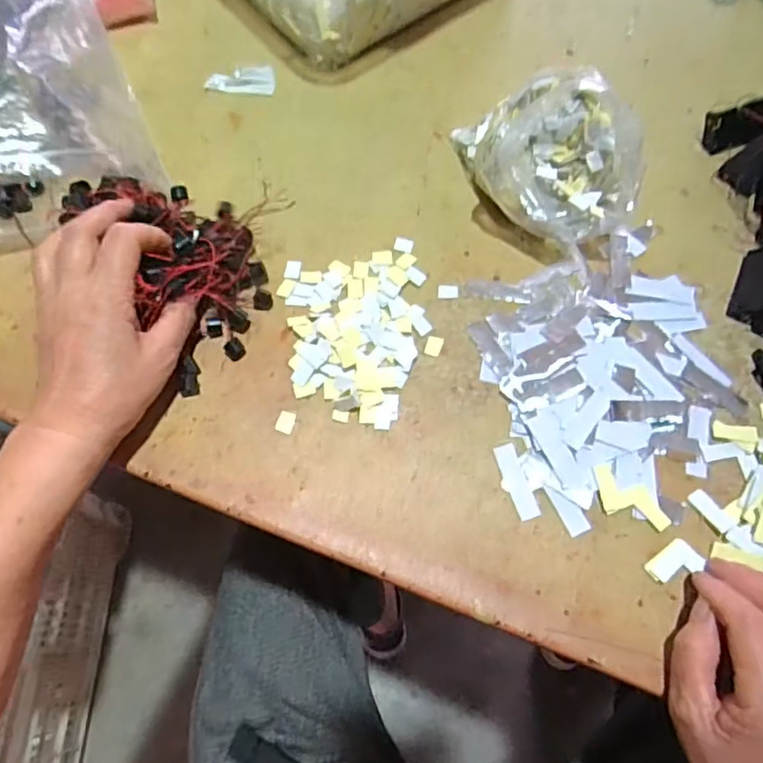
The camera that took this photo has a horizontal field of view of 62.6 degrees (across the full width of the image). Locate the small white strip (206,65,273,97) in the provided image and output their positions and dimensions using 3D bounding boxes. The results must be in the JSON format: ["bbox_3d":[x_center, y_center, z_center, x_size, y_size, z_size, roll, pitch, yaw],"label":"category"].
[{"bbox_3d":[-0.115,-0.248,0.515,0.054,0.010,0.026,-1,67,-2],"label":"small white strip"}]

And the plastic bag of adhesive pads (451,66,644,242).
[{"bbox_3d":[0.123,-0.153,0.442,0.103,0.075,0.110,-7,68,-5],"label":"plastic bag of adhesive pads"}]

